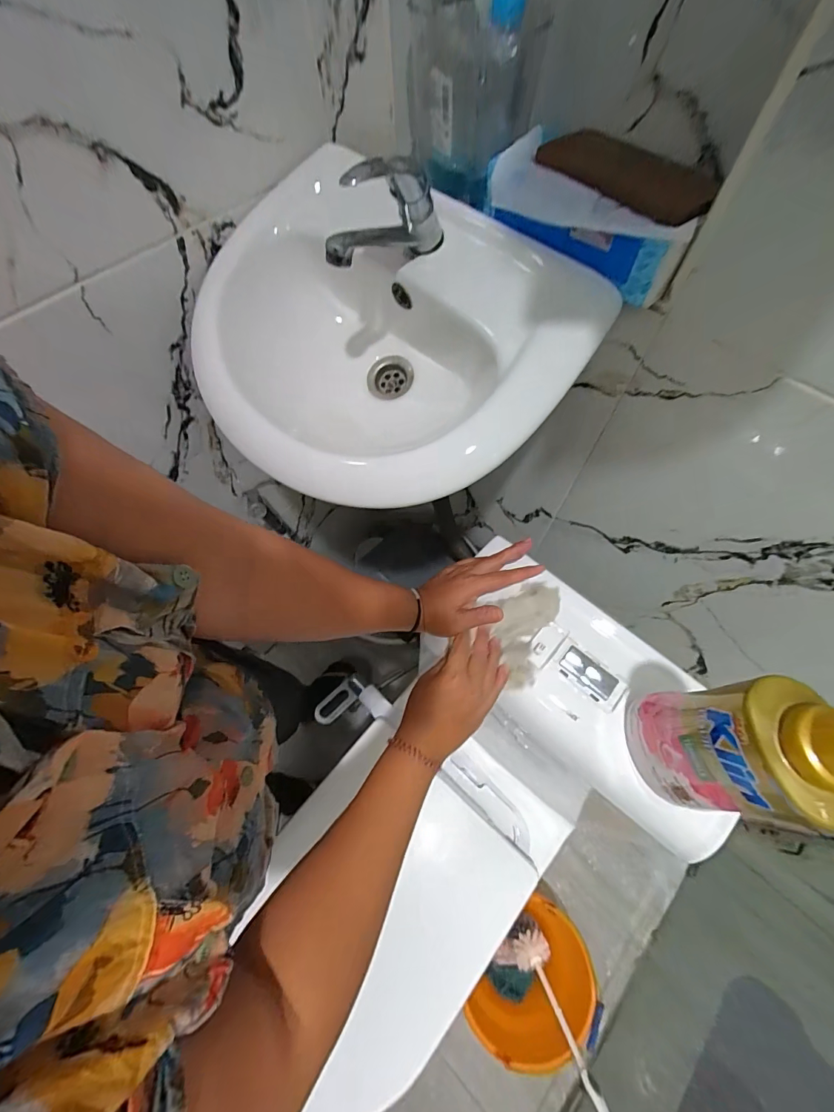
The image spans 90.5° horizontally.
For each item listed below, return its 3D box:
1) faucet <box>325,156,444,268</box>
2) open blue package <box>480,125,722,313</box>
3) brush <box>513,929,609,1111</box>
[{"bbox_3d":[-0.028,-0.310,0.378,0.125,0.077,0.038,-31,67,-13],"label":"faucet"},{"bbox_3d":[0.160,-0.317,0.376,0.188,0.055,0.112,36,70,17],"label":"open blue package"},{"bbox_3d":[0.277,0.886,0.762,0.073,0.316,0.061,-18,106,-8],"label":"brush"}]

